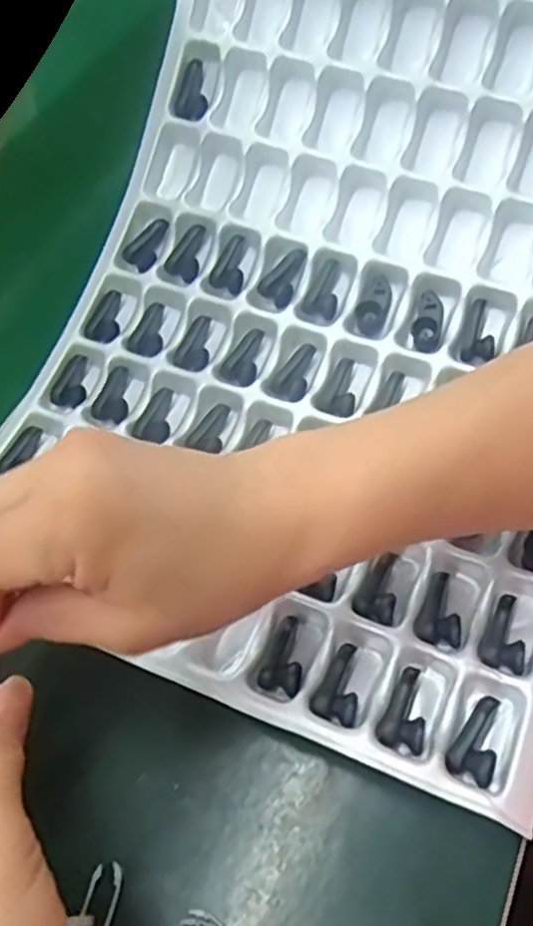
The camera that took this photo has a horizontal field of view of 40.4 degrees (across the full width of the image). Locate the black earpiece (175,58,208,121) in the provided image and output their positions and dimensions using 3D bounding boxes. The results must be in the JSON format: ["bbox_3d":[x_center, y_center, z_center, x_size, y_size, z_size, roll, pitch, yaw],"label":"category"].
[{"bbox_3d":[-0.047,-0.235,0.457,0.017,0.036,0.011,12,12,13],"label":"black earpiece"}]

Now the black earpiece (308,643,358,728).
[{"bbox_3d":[0.035,0.098,0.323,0.020,0.005,0.035,22,61,20],"label":"black earpiece"}]

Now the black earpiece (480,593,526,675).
[{"bbox_3d":[0.110,0.076,0.328,0.019,0.008,0.033,15,59,17],"label":"black earpiece"}]

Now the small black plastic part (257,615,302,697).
[{"bbox_3d":[0.011,0.088,0.333,0.018,0.008,0.035,19,60,19],"label":"small black plastic part"}]

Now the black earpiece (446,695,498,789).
[{"bbox_3d":[0.091,0.117,0.305,0.019,0.007,0.035,29,64,24],"label":"black earpiece"}]

